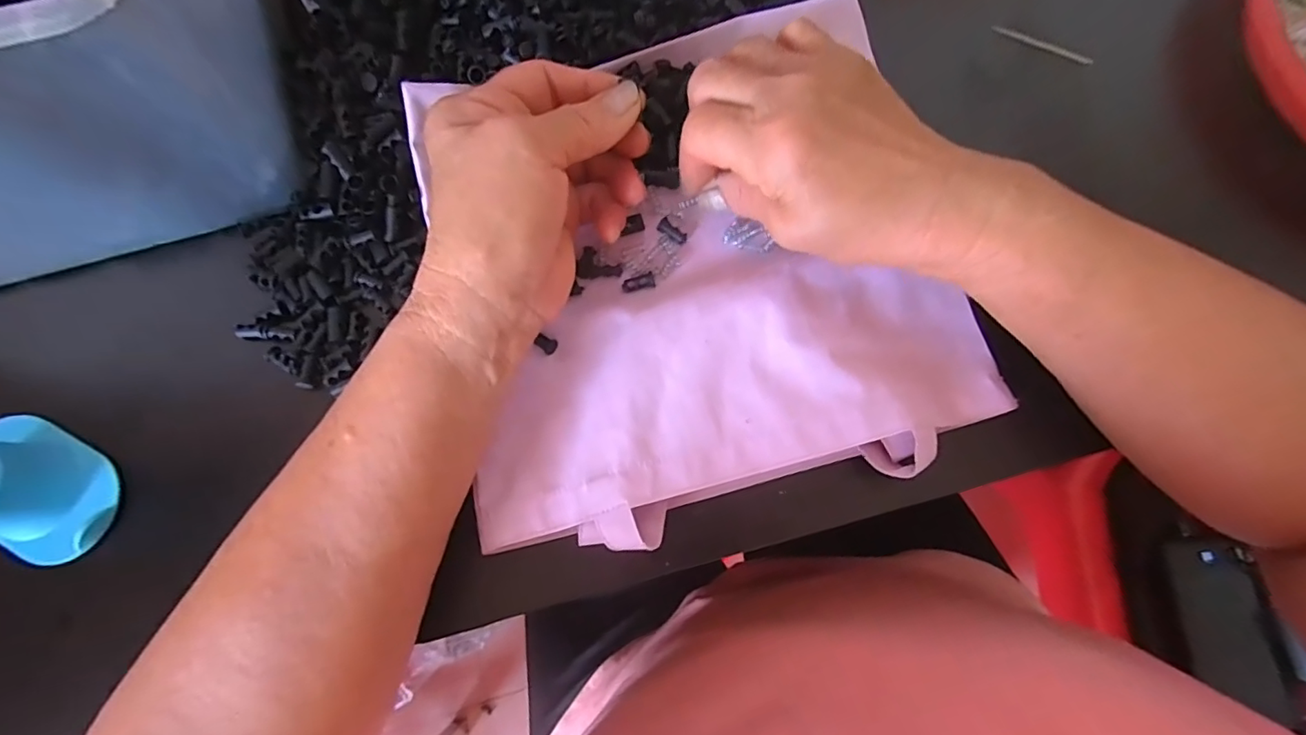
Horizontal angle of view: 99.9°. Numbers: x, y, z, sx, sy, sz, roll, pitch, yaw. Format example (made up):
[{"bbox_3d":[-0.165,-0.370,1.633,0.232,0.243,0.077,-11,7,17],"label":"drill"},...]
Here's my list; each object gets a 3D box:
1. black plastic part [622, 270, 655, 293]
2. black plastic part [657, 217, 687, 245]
[{"bbox_3d":[-0.008,-0.044,0.282,0.016,0.004,0.007,-14,77,-3],"label":"black plastic part"},{"bbox_3d":[0.010,-0.072,0.289,0.016,0.004,0.008,41,80,10],"label":"black plastic part"}]

